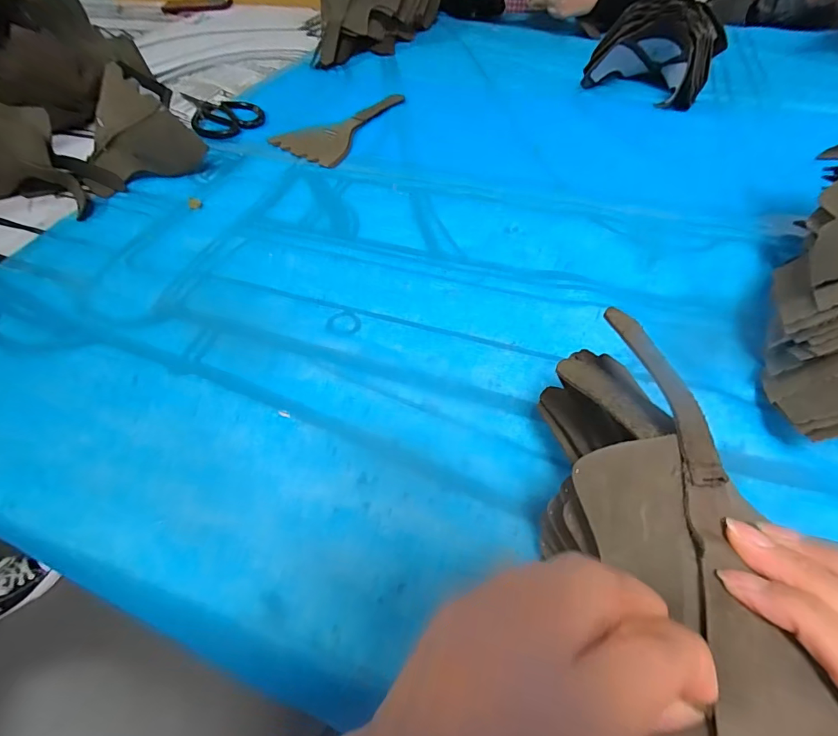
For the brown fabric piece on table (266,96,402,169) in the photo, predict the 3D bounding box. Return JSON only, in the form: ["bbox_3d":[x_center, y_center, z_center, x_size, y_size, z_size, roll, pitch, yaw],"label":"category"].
[{"bbox_3d":[-0.095,-0.346,0.597,0.116,0.004,0.211,31,61,24],"label":"brown fabric piece on table"}]

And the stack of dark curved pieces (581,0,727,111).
[{"bbox_3d":[0.332,-0.446,0.590,0.154,0.100,0.106,28,60,22],"label":"stack of dark curved pieces"}]

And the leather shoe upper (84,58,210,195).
[{"bbox_3d":[-0.335,-0.275,0.498,0.144,0.096,0.077,-9,53,-2],"label":"leather shoe upper"}]

